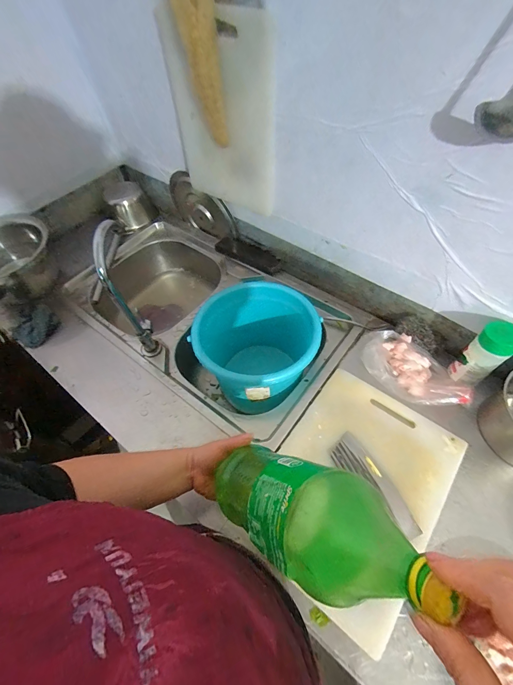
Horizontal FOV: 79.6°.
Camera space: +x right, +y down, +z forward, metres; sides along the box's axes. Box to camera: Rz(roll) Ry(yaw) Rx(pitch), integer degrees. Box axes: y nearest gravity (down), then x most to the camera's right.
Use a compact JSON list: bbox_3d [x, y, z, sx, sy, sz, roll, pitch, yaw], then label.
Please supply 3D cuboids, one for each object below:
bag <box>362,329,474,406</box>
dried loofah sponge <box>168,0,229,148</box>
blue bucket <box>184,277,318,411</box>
[{"bbox_3d":[0.334,0.052,0.652,0.224,0.055,0.137,33,65,21],"label":"bag"},{"bbox_3d":[-0.095,-0.492,0.583,0.068,0.336,0.060,-3,81,1],"label":"dried loofah sponge"},{"bbox_3d":[0.007,0.018,0.788,0.277,0.248,0.269,-2,58,2],"label":"blue bucket"}]

